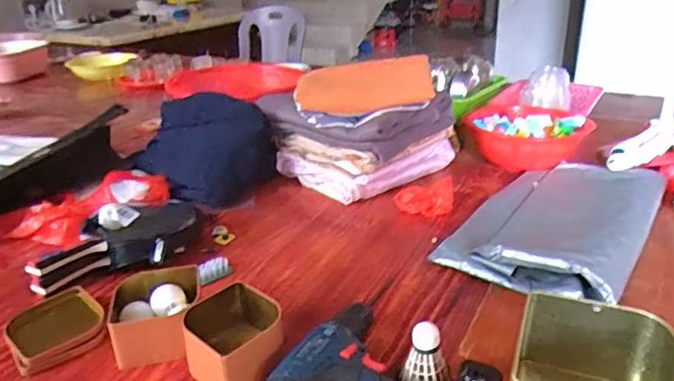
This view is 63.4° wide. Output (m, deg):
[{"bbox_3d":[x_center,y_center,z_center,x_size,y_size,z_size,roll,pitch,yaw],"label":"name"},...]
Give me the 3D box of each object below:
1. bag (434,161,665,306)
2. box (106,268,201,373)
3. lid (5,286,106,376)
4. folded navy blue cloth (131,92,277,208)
[{"bbox_3d":[0.350,0.031,0.859,0.246,0.057,0.419,14,30,33],"label":"bag"},{"bbox_3d":[-0.214,0.146,0.641,0.102,0.058,0.110,-8,25,-10],"label":"box"},{"bbox_3d":[-0.334,0.163,0.652,0.100,0.026,0.107,-18,29,-30],"label":"lid"},{"bbox_3d":[-0.244,-0.076,1.028,0.257,0.144,0.225,-11,26,-16],"label":"folded navy blue cloth"}]

